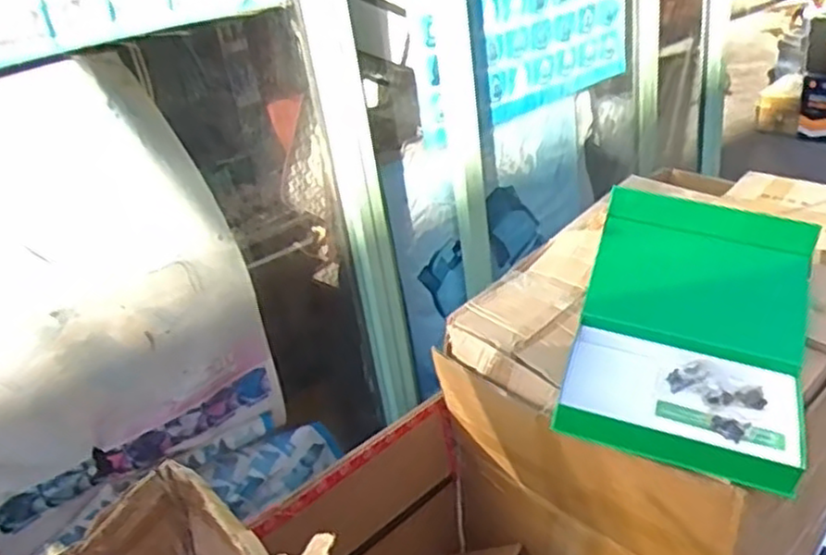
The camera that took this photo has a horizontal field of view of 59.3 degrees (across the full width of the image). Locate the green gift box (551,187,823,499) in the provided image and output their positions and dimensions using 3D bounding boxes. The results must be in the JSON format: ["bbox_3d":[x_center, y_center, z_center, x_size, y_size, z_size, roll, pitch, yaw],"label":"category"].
[{"bbox_3d":[0.373,0.063,0.973,0.287,0.180,0.370,6,32,24],"label":"green gift box"}]

